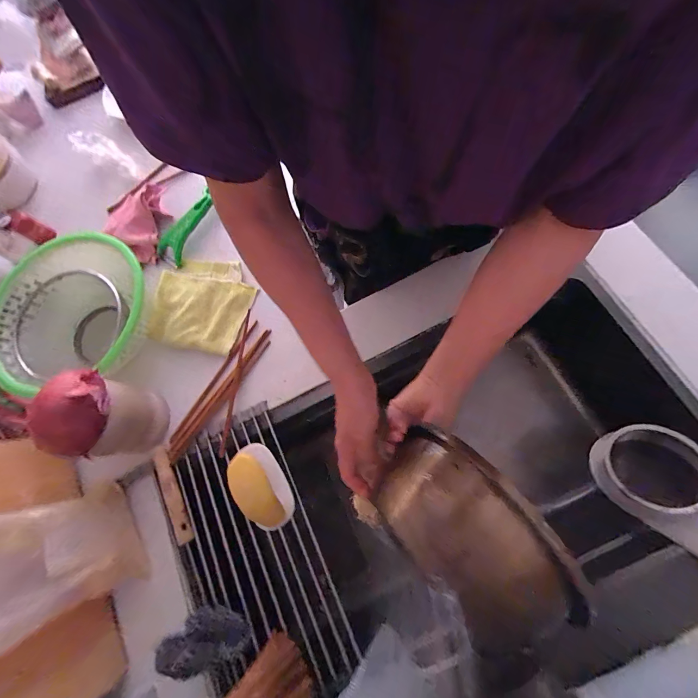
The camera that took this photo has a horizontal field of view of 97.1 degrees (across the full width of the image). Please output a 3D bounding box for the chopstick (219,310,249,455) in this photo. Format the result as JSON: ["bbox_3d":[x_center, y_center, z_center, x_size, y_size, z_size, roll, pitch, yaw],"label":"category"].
[{"bbox_3d":[-0.184,0.049,0.500,0.011,0.005,0.236,4,76,9],"label":"chopstick"}]

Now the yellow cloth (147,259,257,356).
[{"bbox_3d":[-0.260,-0.080,0.542,0.171,0.009,0.162,7,76,10],"label":"yellow cloth"}]

